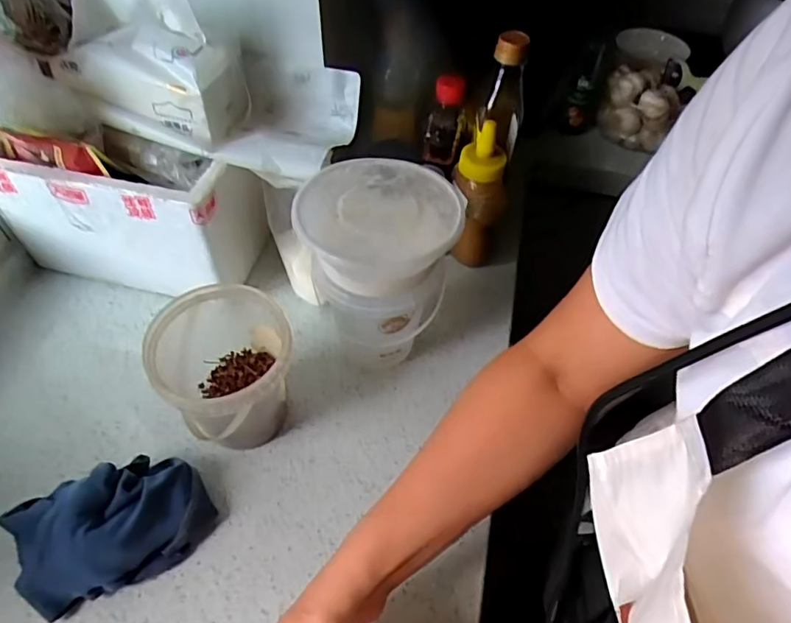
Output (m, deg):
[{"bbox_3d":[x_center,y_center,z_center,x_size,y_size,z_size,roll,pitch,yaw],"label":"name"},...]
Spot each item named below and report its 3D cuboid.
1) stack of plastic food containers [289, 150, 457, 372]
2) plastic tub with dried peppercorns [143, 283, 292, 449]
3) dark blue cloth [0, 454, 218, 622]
[{"bbox_3d":[-0.019,-0.033,0.543,0.133,0.206,0.132,-12,54,-12],"label":"stack of plastic food containers"},{"bbox_3d":[-0.152,0.061,0.505,0.113,0.138,0.123,-7,54,-9],"label":"plastic tub with dried peppercorns"},{"bbox_3d":[-0.243,0.179,0.461,0.156,0.056,0.100,-20,57,-17],"label":"dark blue cloth"}]

